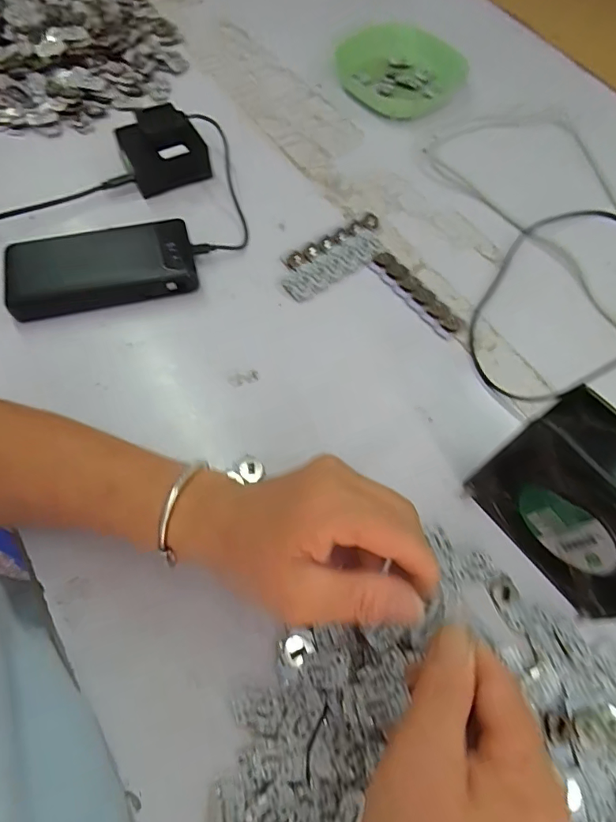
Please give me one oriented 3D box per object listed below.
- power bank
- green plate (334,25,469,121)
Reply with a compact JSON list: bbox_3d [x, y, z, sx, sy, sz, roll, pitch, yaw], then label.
[{"bbox_3d":[-0.178,-0.124,0.412,0.151,0.028,0.069,-14,64,-10],"label":"power bank"},{"bbox_3d":[0.117,-0.411,0.571,0.146,0.033,0.134,1,63,-2],"label":"green plate"}]

